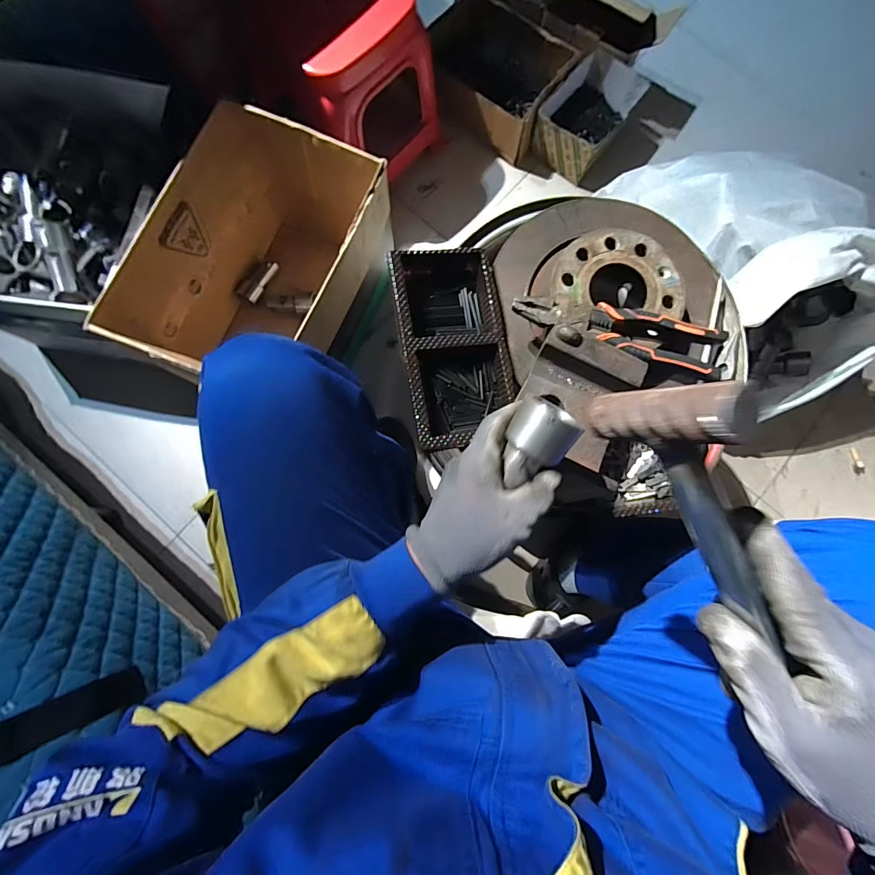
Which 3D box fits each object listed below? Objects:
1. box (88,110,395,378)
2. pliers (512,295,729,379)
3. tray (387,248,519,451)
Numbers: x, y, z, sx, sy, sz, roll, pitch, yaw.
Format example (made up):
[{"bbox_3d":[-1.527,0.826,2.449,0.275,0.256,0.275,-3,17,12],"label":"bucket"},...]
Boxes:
[{"bbox_3d":[-0.267,-0.252,0.682,0.261,0.262,0.385,25,81,2],"label":"box"},{"bbox_3d":[0.188,-0.112,0.428,0.216,0.023,0.057,15,81,0],"label":"pliers"},{"bbox_3d":[0.023,-0.104,0.458,0.128,0.051,0.227,-11,82,-4],"label":"tray"}]

